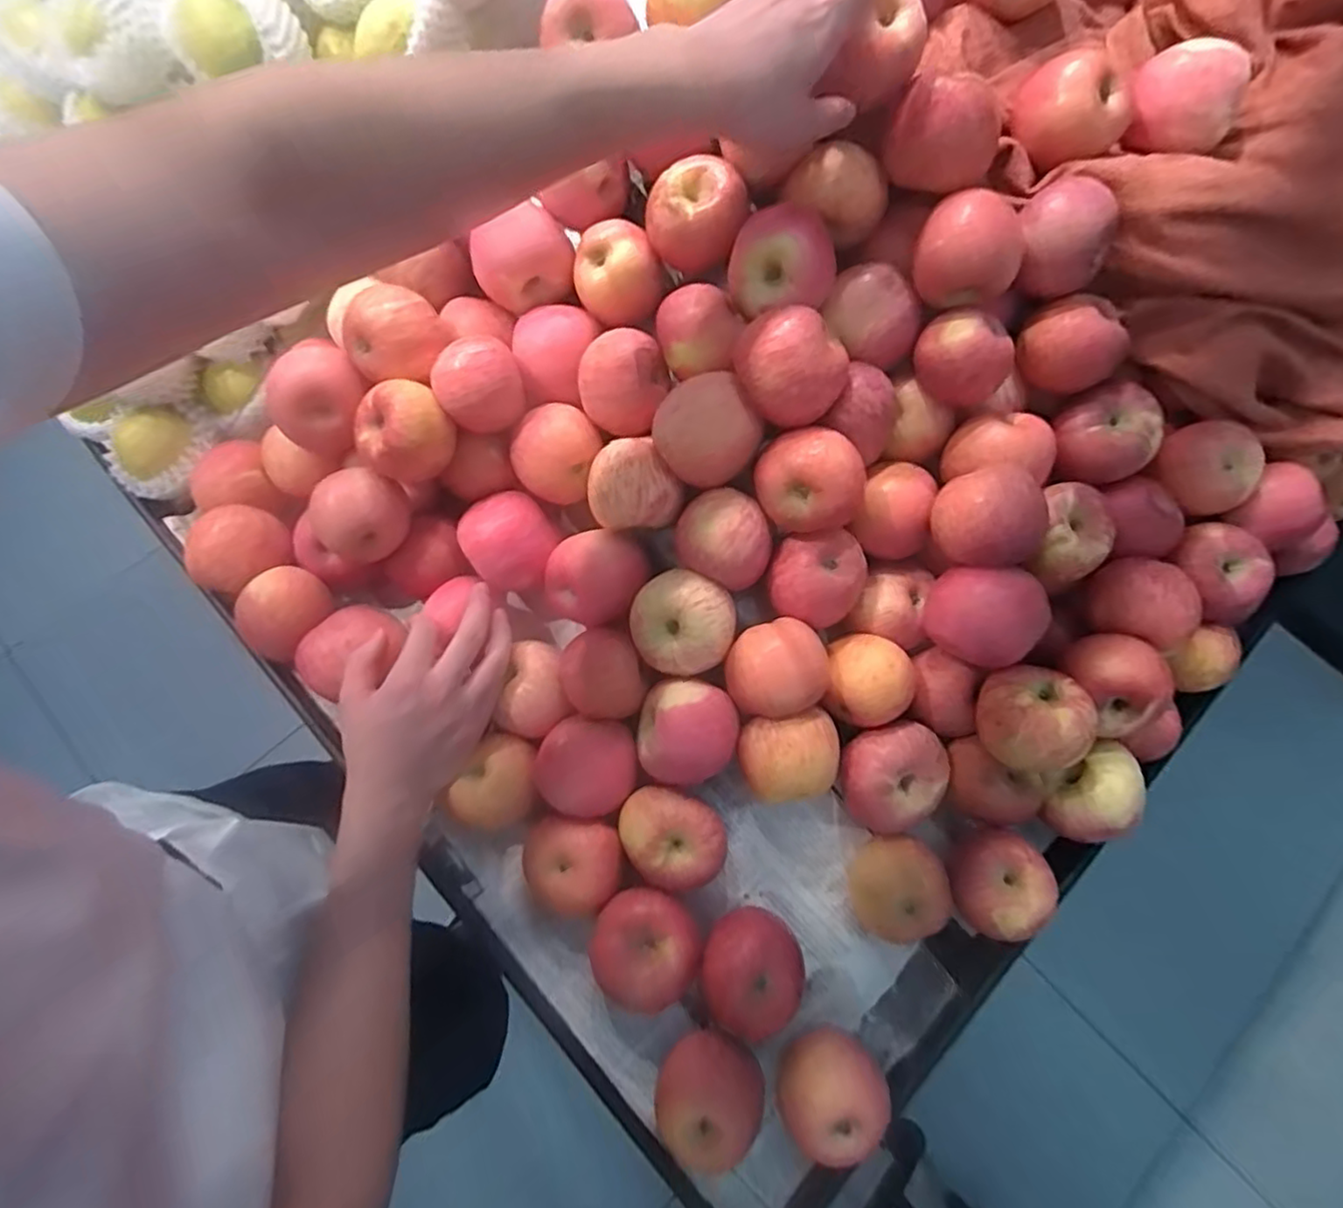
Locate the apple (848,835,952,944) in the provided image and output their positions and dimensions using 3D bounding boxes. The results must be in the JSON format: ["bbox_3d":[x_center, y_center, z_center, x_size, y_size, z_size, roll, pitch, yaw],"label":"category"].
[{"bbox_3d":[0.166,0.212,0.488,0.064,0.053,0.070,1,71,-2],"label":"apple"}]

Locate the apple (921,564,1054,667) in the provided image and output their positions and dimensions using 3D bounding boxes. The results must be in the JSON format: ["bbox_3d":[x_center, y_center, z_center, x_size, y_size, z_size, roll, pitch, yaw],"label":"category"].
[{"bbox_3d":[0.223,0.011,0.478,0.060,0.077,0.075,-43,78,-15],"label":"apple"}]

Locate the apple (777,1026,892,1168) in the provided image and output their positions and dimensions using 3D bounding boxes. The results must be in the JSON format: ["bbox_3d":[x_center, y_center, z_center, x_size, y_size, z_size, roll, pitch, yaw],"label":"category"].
[{"bbox_3d":[0.105,0.326,0.439,0.059,0.061,0.070,35,73,9],"label":"apple"}]

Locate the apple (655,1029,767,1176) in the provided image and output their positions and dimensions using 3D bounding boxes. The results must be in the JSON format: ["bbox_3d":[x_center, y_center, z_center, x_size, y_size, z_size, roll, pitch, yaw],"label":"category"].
[{"bbox_3d":[0.024,0.325,0.433,0.064,0.069,0.073,43,74,12],"label":"apple"}]

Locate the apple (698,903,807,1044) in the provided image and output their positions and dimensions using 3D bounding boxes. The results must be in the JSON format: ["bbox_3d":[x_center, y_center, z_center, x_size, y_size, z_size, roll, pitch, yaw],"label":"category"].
[{"bbox_3d":[0.056,0.260,0.466,0.072,0.056,0.074,1,71,-2],"label":"apple"}]

